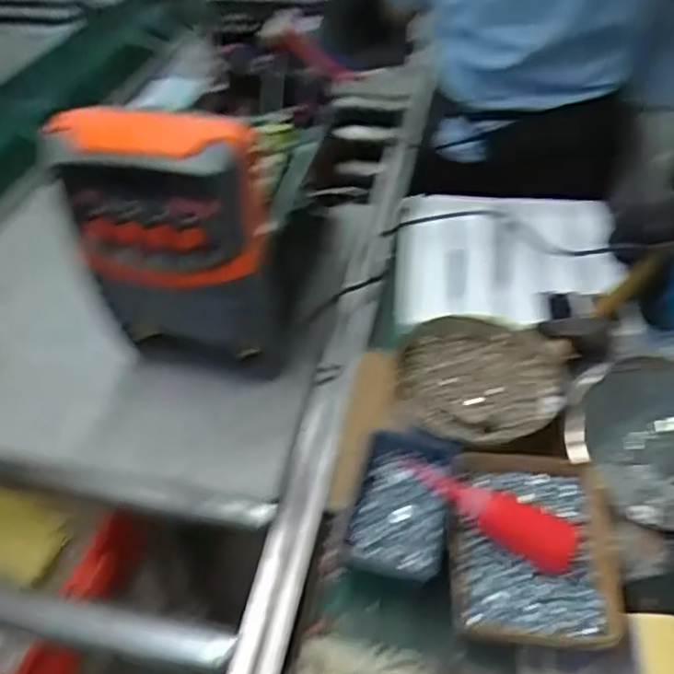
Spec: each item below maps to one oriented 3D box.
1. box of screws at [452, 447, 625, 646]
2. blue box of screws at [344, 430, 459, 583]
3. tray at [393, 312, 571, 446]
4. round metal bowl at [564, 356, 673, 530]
[{"bbox_3d":[0.183,0.191,0.600,0.152,0.035,0.174,4,45,6],"label":"box of screws"},{"bbox_3d":[0.059,0.162,0.622,0.093,0.041,0.145,9,45,10],"label":"blue box of screws"},{"bbox_3d":[0.162,0.050,0.730,0.191,0.040,0.193,3,45,5],"label":"tray"},{"bbox_3d":[0.345,0.099,0.675,0.170,0.039,0.183,-1,44,1],"label":"round metal bowl"}]

